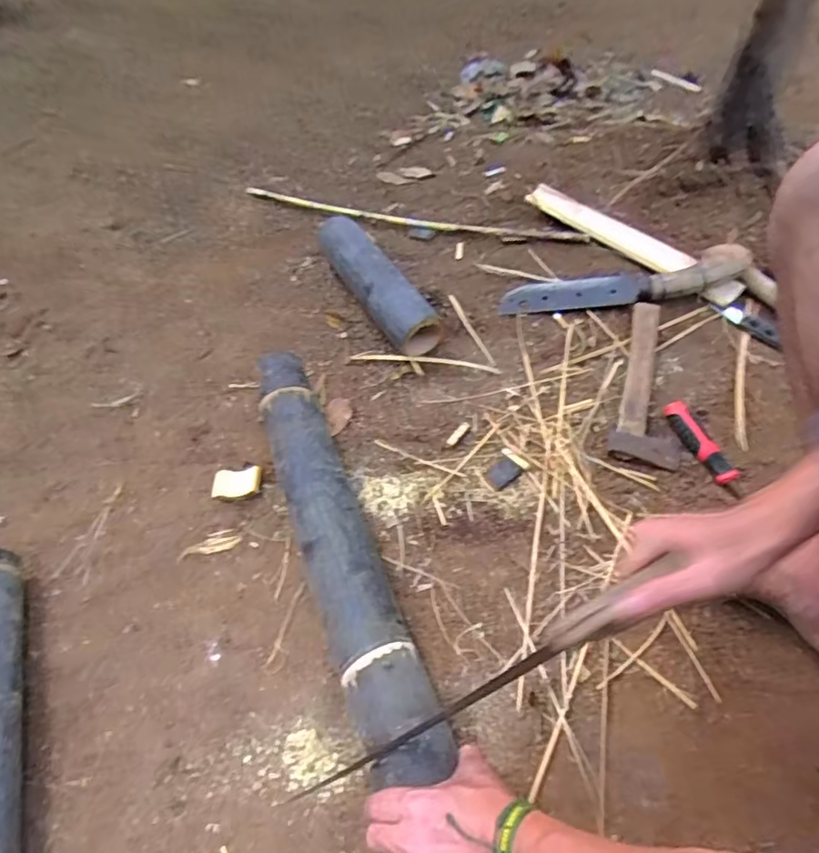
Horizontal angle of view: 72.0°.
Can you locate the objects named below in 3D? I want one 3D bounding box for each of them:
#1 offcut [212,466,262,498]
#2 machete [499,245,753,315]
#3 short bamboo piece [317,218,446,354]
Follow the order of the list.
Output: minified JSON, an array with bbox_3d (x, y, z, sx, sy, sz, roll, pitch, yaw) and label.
[{"bbox_3d":[-0.228,0.076,0.749,0.062,0.019,0.043,-8,50,-3],"label":"offcut"},{"bbox_3d":[0.335,-0.224,0.900,0.368,0.032,0.071,-7,49,15],"label":"machete"},{"bbox_3d":[-0.058,-0.242,0.949,0.092,0.085,0.331,-20,52,-15],"label":"short bamboo piece"}]

